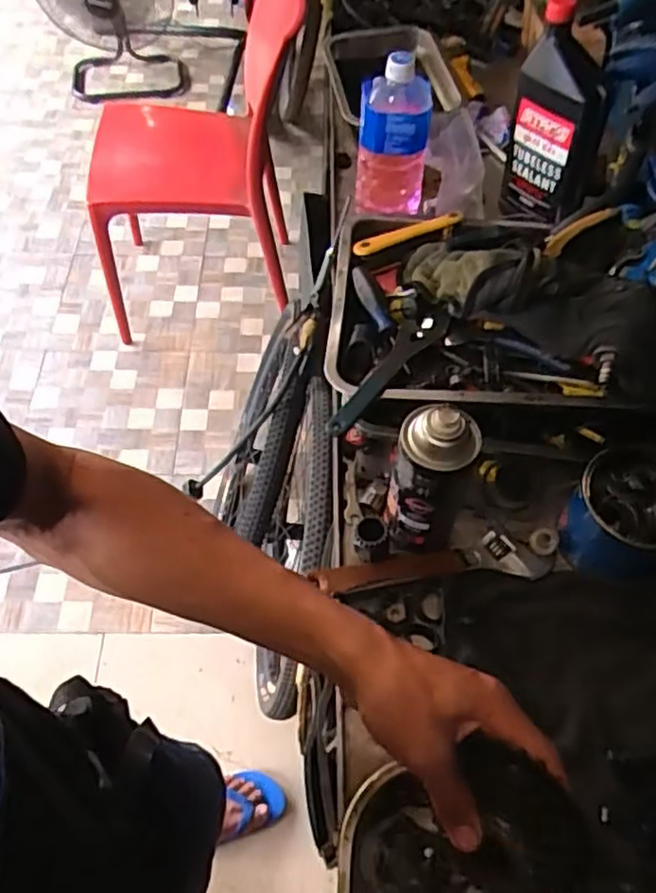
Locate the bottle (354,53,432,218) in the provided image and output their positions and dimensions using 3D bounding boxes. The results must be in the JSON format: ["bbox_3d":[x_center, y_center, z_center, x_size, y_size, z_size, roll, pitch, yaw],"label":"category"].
[{"bbox_3d":[0.078,-0.363,0.811,0.082,0.175,0.069,8,57,4],"label":"bottle"}]

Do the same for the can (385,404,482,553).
[{"bbox_3d":[0.084,0.032,0.585,0.061,0.191,0.056,1,57,-1],"label":"can"}]

